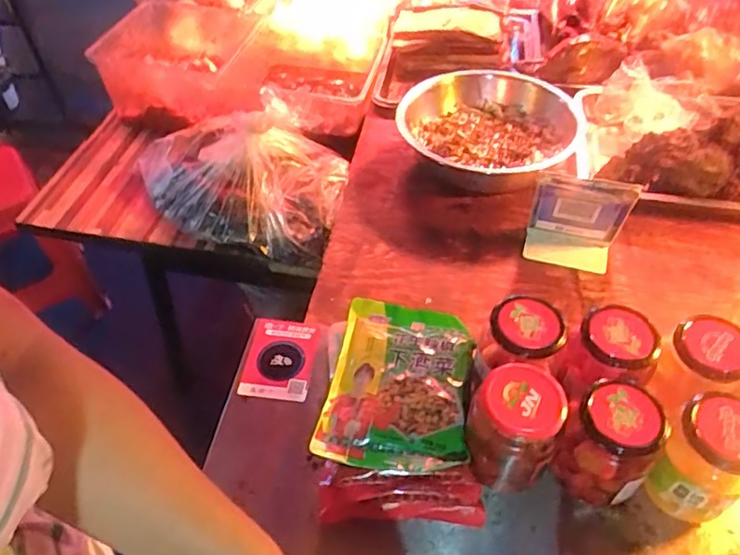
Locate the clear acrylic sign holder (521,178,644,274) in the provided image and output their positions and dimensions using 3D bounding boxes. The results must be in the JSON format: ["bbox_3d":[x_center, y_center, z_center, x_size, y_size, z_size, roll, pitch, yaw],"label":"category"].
[{"bbox_3d":[0.270,-0.081,0.773,0.114,0.144,0.070,11,47,13],"label":"clear acrylic sign holder"}]

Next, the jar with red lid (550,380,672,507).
[{"bbox_3d":[0.214,0.149,0.534,0.075,0.103,0.072,30,54,26],"label":"jar with red lid"}]

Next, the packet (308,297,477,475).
[{"bbox_3d":[0.030,0.102,0.602,0.138,0.022,0.196,7,47,7],"label":"packet"}]

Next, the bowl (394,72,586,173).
[{"bbox_3d":[0.215,-0.273,1.002,0.274,0.082,0.258,-1,45,1],"label":"bowl"}]

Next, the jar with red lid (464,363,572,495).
[{"bbox_3d":[0.129,0.138,0.539,0.075,0.099,0.071,0,47,0],"label":"jar with red lid"}]

